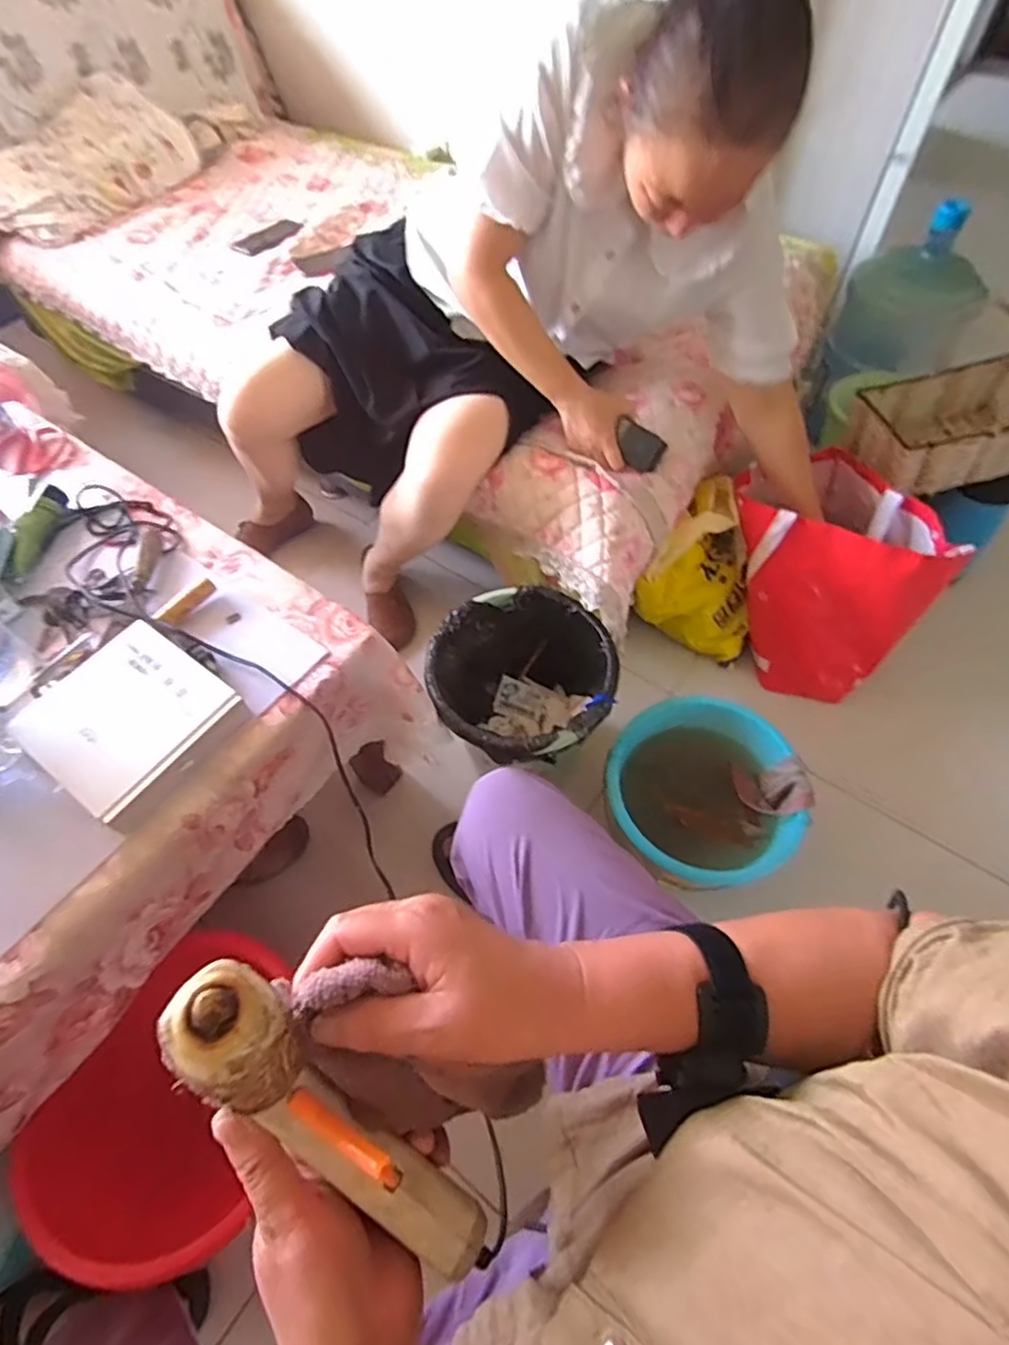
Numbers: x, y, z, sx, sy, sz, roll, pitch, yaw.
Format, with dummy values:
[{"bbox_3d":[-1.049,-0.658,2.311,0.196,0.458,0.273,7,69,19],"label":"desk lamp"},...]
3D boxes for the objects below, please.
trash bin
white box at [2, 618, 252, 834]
[{"bbox_3d":[0.025,0.044,0.983,0.263,0.229,0.267,20,60,13],"label":"trash bin"},{"bbox_3d":[-0.373,0.046,0.627,0.174,0.031,0.161,32,64,19],"label":"white box"}]

